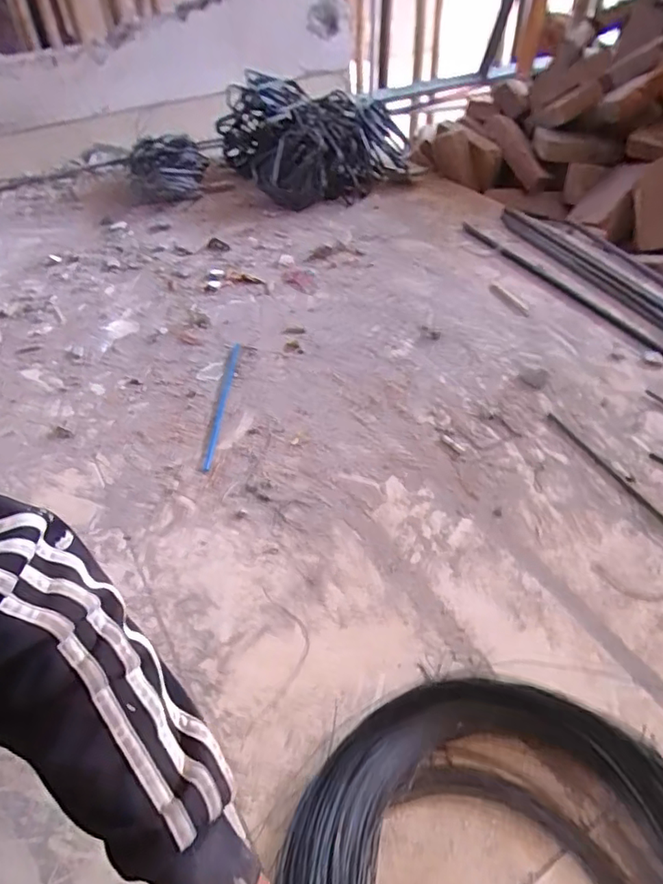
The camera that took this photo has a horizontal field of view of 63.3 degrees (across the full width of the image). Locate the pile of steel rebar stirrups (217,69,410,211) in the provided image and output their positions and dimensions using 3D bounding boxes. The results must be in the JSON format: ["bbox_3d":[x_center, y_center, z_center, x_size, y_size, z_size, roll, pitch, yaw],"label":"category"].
[{"bbox_3d":[-0.089,-0.700,1.251,0.448,0.193,0.260,29,54,27],"label":"pile of steel rebar stirrups"}]

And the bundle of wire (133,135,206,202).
[{"bbox_3d":[-0.369,-0.621,1.222,0.140,0.093,0.151,2,46,6],"label":"bundle of wire"}]

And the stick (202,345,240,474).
[{"bbox_3d":[-0.161,-0.058,0.788,0.013,0.014,0.261,1,46,5],"label":"stick"}]

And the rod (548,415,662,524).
[{"bbox_3d":[0.350,0.035,0.678,0.013,0.010,0.216,-23,50,-15],"label":"rod"}]

